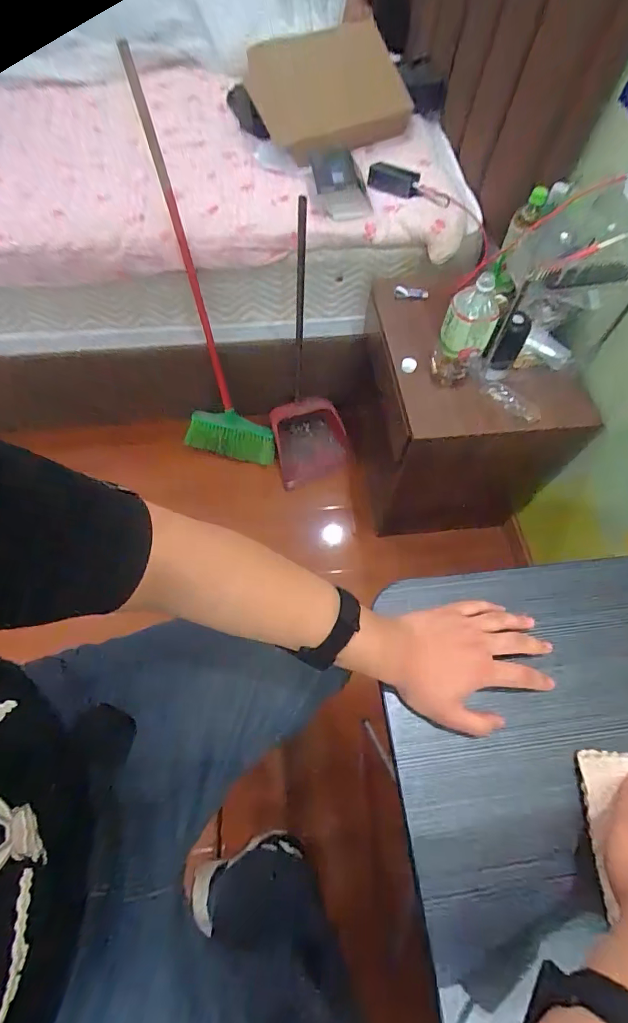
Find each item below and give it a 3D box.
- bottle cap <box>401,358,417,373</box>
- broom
[{"bbox_3d":[0.203,-0.311,0.908,0.031,0.036,0.007,20,64,8],"label":"bottle cap"},{"bbox_3d":[-0.338,-0.540,1.142,0.235,0.916,0.167,-21,35,-12],"label":"broom"}]

